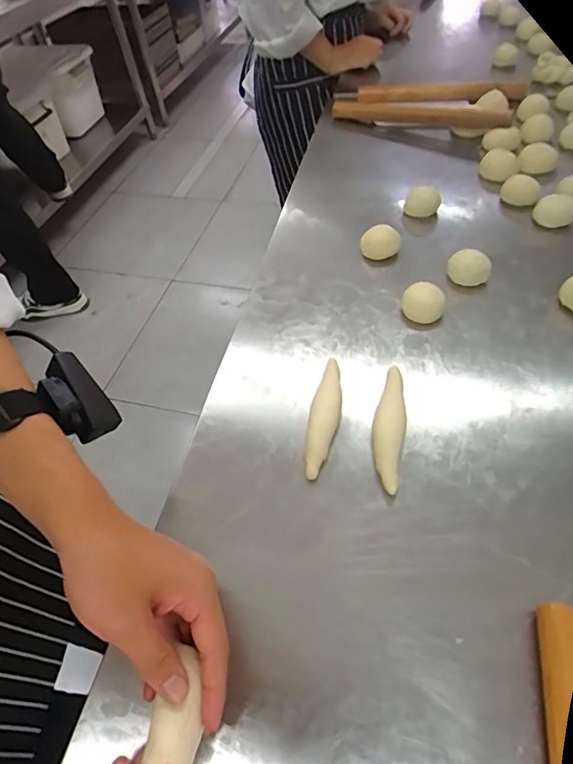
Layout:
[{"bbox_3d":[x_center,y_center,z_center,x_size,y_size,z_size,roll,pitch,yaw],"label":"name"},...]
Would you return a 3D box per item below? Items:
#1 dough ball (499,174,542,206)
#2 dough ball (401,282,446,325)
[{"bbox_3d":[0.346,-0.280,0.678,0.054,0.034,0.046,17,55,18],"label":"dough ball"},{"bbox_3d":[0.160,-0.090,0.542,0.051,0.037,0.041,13,54,15],"label":"dough ball"}]

